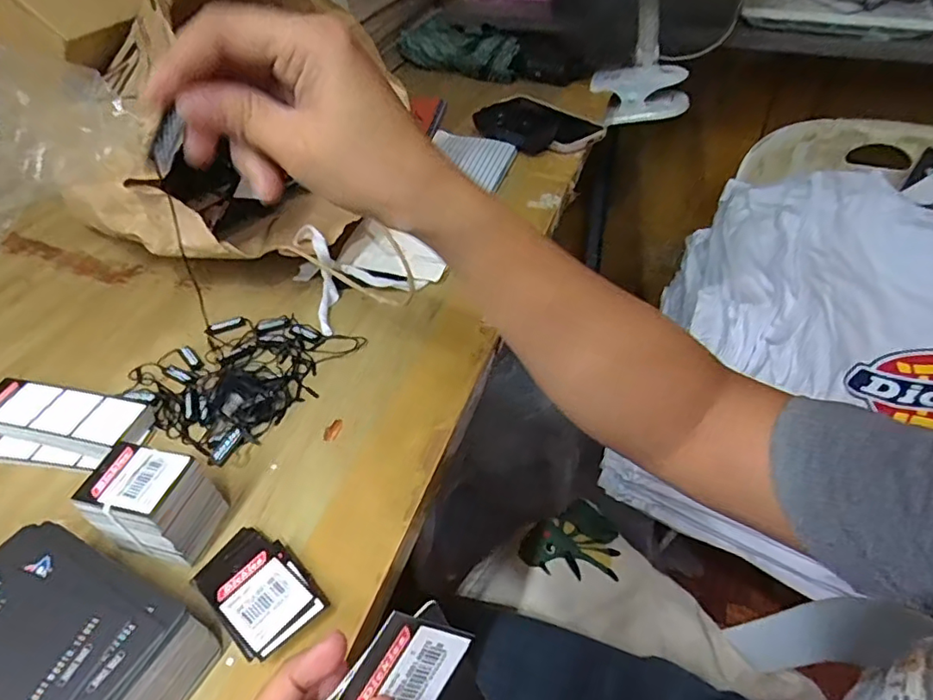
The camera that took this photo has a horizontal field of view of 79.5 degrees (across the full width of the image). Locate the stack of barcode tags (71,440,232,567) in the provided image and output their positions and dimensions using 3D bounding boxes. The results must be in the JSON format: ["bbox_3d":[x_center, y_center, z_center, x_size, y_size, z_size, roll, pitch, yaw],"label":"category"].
[{"bbox_3d":[-0.171,0.087,0.309,0.057,0.053,0.045,10,47,13],"label":"stack of barcode tags"}]

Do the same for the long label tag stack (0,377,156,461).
[{"bbox_3d":[-0.272,0.045,0.379,0.115,0.017,0.042,8,46,11],"label":"long label tag stack"}]

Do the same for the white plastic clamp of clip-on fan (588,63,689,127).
[{"bbox_3d":[0.243,-0.358,0.786,0.131,0.069,0.031,4,45,6],"label":"white plastic clamp of clip-on fan"}]

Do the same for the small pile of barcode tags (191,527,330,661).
[{"bbox_3d":[-0.111,0.125,0.296,0.071,0.014,0.045,33,55,30],"label":"small pile of barcode tags"}]

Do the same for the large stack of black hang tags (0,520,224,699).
[{"bbox_3d":[-0.193,0.135,0.268,0.138,0.037,0.069,14,47,16],"label":"large stack of black hang tags"}]

